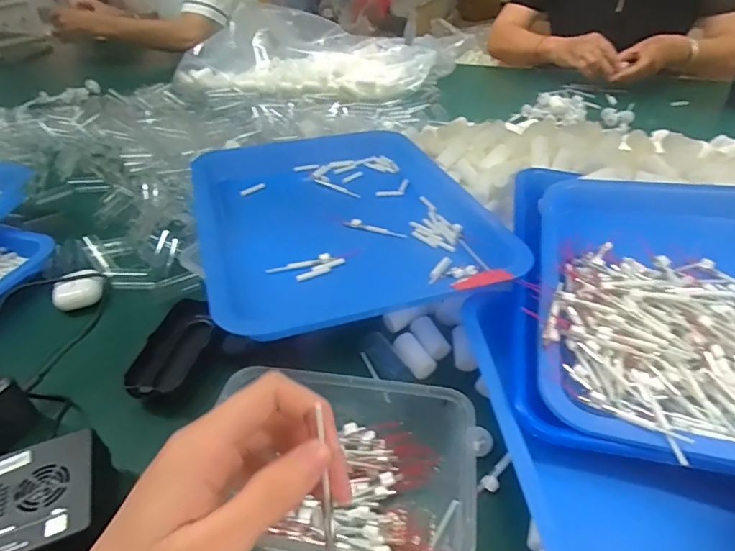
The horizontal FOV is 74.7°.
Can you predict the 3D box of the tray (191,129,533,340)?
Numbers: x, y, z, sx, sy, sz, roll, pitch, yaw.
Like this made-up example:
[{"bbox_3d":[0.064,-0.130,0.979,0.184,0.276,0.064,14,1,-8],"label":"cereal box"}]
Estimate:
[{"bbox_3d":[-0.026,-0.073,0.498,0.282,0.047,0.355,-15,42,-13],"label":"tray"}]

